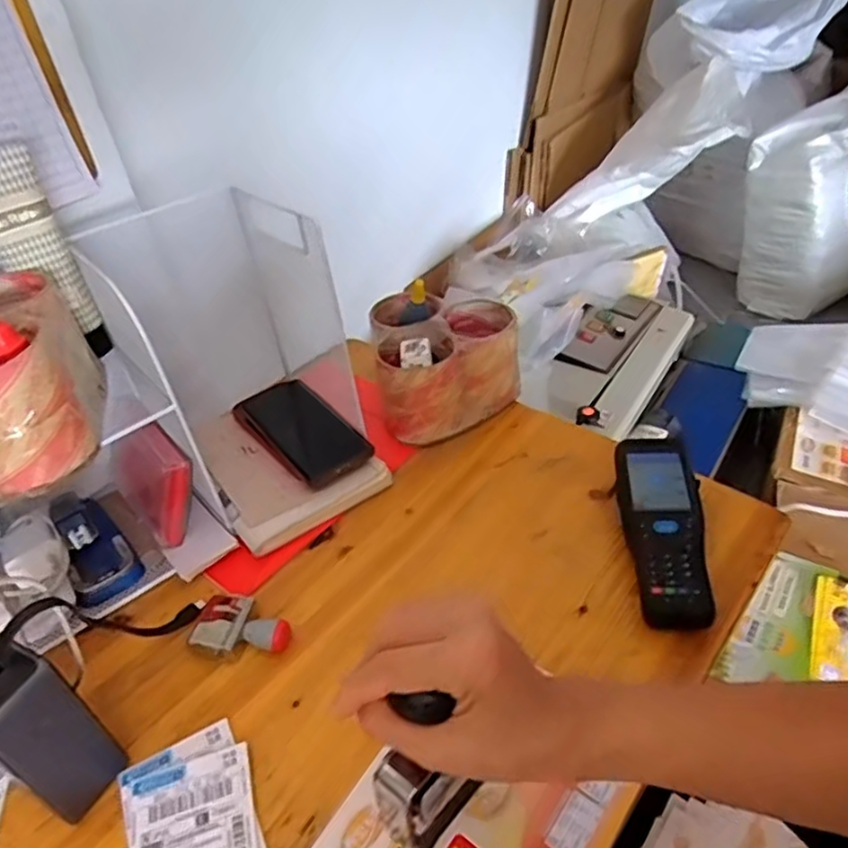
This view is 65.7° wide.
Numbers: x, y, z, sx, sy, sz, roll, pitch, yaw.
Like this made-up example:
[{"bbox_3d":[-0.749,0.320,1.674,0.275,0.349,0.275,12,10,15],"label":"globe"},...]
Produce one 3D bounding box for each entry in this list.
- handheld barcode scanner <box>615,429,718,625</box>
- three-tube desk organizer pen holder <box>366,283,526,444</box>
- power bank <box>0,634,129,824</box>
[{"bbox_3d":[0.194,0.080,0.541,0.063,0.028,0.183,1,39,11],"label":"handheld barcode scanner"},{"bbox_3d":[0.027,-0.075,0.712,0.154,0.104,0.163,-10,39,-2],"label":"three-tube desk organizer pen holder"},{"bbox_3d":[-0.234,0.189,0.399,0.044,0.132,0.051,11,42,21],"label":"power bank"}]

